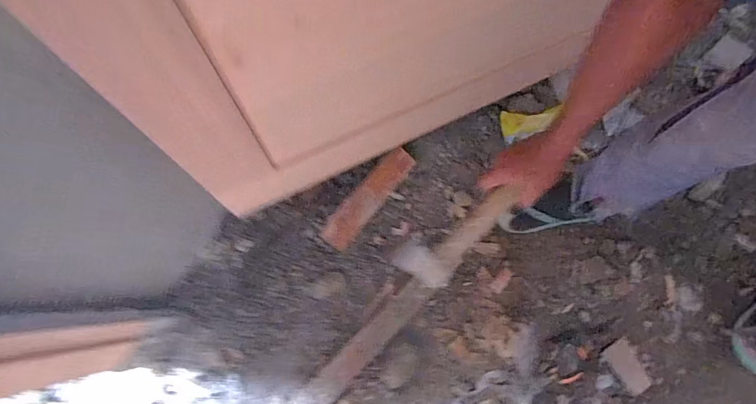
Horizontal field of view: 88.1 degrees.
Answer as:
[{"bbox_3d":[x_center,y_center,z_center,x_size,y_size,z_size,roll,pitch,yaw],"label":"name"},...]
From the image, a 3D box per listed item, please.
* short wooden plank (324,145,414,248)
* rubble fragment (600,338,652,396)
[{"bbox_3d":[-0.024,-0.012,0.946,0.074,0.018,0.279,40,87,0],"label":"short wooden plank"},{"bbox_3d":[0.548,0.360,0.858,0.068,0.008,0.107,-32,78,-4],"label":"rubble fragment"}]

